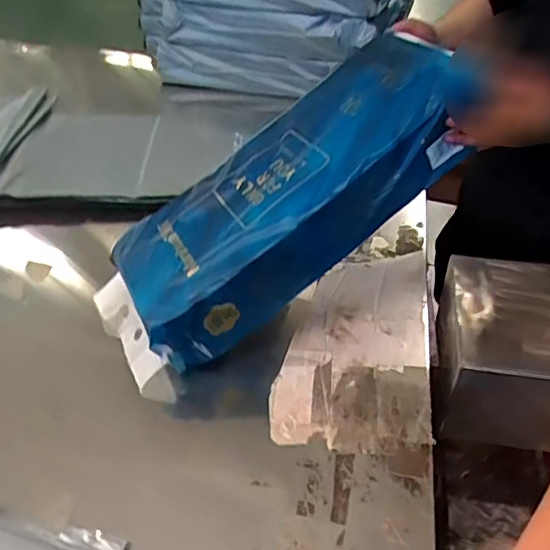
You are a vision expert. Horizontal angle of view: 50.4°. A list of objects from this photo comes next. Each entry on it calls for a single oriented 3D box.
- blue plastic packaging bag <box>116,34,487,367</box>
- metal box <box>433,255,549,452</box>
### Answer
[{"bbox_3d":[0.038,-0.132,0.858,0.585,0.161,0.232,-40,51,-8],"label":"blue plastic packaging bag"},{"bbox_3d":[0.365,0.108,0.874,0.224,0.162,0.238,7,40,9],"label":"metal box"}]

